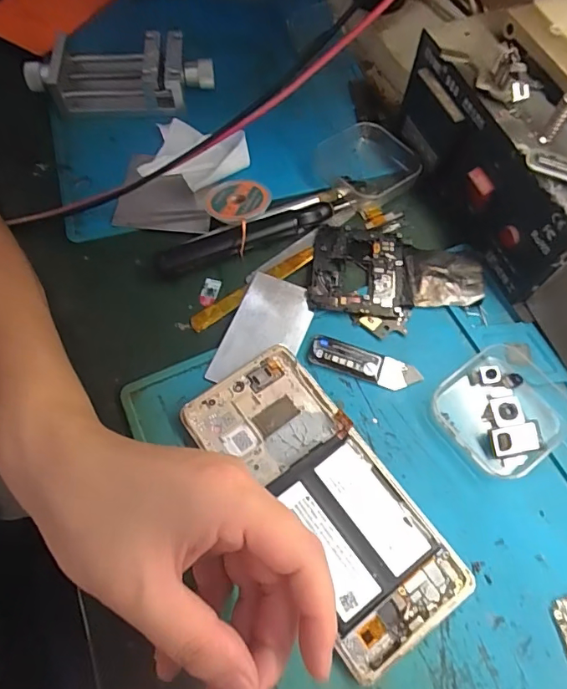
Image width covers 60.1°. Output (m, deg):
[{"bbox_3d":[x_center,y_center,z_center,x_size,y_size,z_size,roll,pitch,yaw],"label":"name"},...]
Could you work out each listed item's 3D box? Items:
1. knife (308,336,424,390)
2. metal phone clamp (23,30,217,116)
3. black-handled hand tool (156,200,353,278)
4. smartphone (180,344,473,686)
[{"bbox_3d":[0.048,0.012,0.295,0.066,0.005,0.019,17,66,9],"label":"knife"},{"bbox_3d":[-0.123,-0.207,0.379,0.137,0.031,0.063,-1,65,1],"label":"metal phone clamp"},{"bbox_3d":[-0.019,-0.074,0.328,0.133,0.015,0.022,-19,66,-8],"label":"black-handled hand tool"},{"bbox_3d":[0.019,0.079,0.262,0.073,0.011,0.162,-32,68,-13],"label":"smartphone"}]

